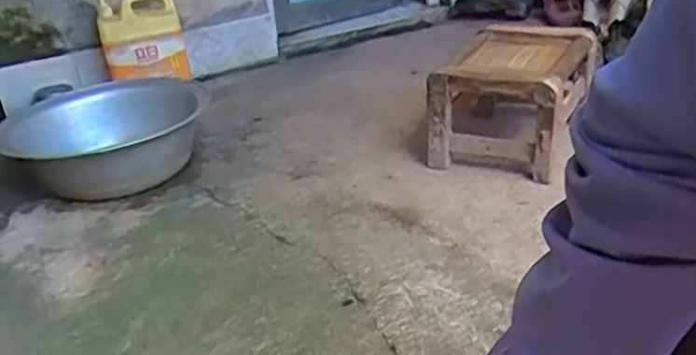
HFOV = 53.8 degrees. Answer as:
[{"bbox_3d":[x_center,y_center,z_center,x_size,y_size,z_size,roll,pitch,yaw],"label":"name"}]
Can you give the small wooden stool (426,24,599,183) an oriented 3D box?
[{"bbox_3d":[0.312,-0.146,1.286,0.216,0.188,0.313,10,31,29],"label":"small wooden stool"}]

